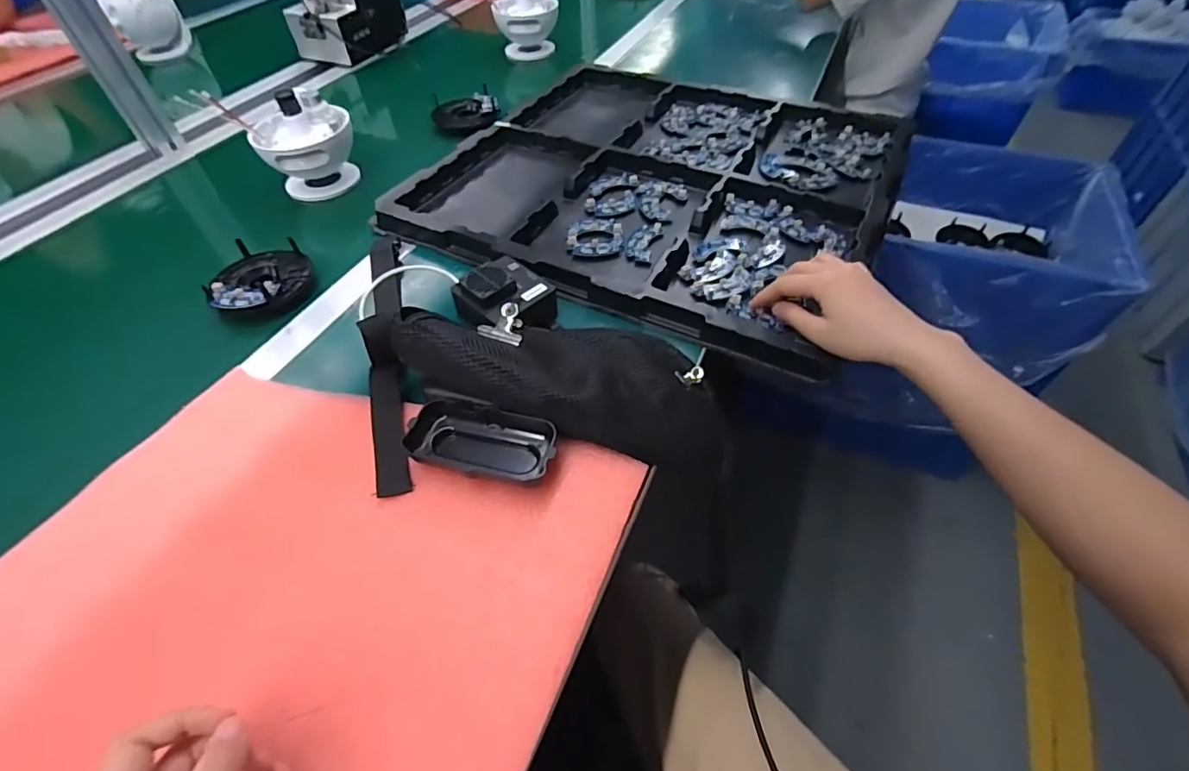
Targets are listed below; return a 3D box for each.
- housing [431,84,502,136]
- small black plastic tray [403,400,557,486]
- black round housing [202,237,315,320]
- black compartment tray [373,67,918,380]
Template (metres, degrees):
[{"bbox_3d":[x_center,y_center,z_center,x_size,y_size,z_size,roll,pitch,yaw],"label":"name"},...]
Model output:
[{"bbox_3d":[-0.191,-0.418,0.805,0.101,0.038,0.083,24,52,22],"label":"housing"},{"bbox_3d":[-0.083,0.043,0.398,0.110,0.024,0.048,11,48,11],"label":"small black plastic tray"},{"bbox_3d":[-0.342,-0.111,0.546,0.088,0.025,0.121,-8,47,-7],"label":"black round housing"},{"bbox_3d":[0.092,-0.268,0.673,0.527,0.045,0.523,21,50,19],"label":"black compartment tray"}]

